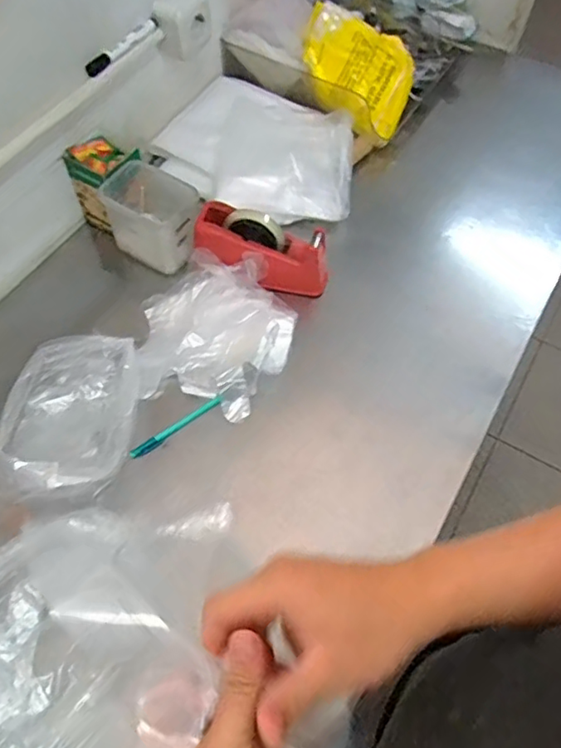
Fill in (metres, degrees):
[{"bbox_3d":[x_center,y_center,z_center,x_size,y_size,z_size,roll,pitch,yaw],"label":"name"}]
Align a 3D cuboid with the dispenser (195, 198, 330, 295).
[{"bbox_3d":[-0.025,-0.178,0.843,0.202,0.111,0.071,26,61,-6],"label":"dispenser"}]

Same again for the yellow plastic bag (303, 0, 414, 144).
[{"bbox_3d":[0.131,-0.528,1.013,0.199,0.117,0.131,28,63,14],"label":"yellow plastic bag"}]

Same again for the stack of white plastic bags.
[{"bbox_3d":[-0.025,-0.381,0.987,0.345,0.057,0.253,26,62,13],"label":"stack of white plastic bags"}]

